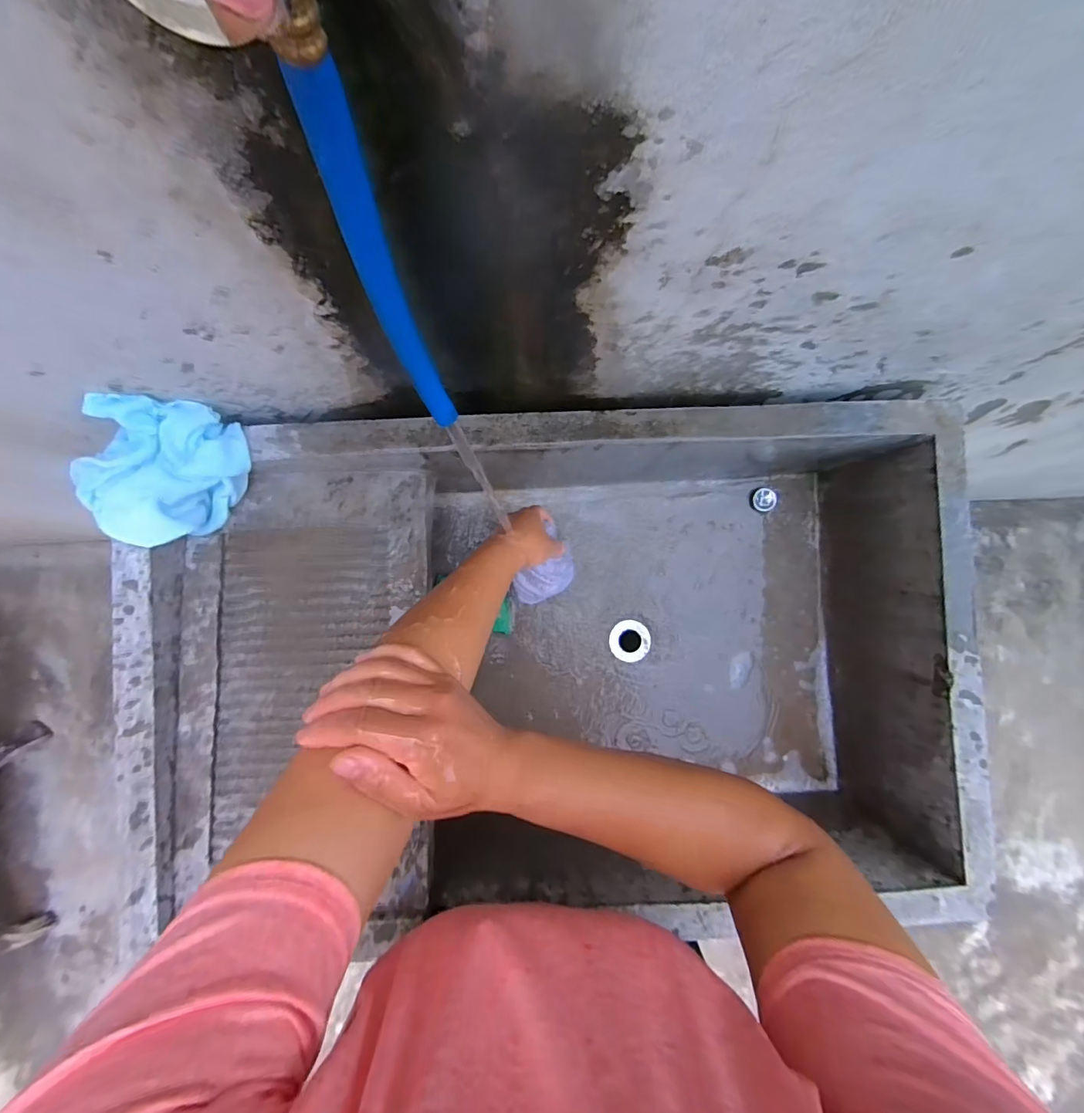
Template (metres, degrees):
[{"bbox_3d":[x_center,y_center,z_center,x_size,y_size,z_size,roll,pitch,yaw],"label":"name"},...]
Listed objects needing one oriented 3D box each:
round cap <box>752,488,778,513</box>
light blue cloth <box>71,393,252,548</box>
[{"bbox_3d":[0.317,-0.080,0.663,0.036,0.010,0.032,-8,88,-2],"label":"round cap"},{"bbox_3d":[-0.368,-0.088,0.457,0.110,0.077,0.141,40,88,0],"label":"light blue cloth"}]

